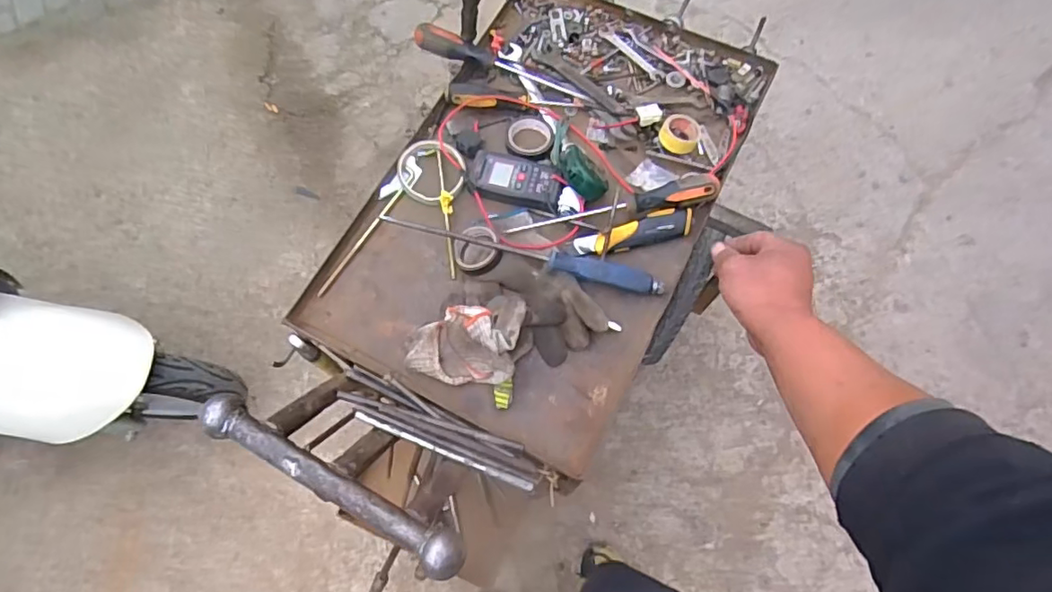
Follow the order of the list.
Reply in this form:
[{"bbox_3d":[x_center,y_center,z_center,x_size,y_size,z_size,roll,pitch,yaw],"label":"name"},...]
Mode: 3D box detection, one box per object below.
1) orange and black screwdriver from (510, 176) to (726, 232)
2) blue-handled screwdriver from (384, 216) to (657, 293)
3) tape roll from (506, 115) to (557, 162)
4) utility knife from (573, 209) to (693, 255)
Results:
[{"bbox_3d":[0.103,-0.106,0.677,0.246,0.031,0.029,-12,71,-4],"label":"orange and black screwdriver"},{"bbox_3d":[-0.002,-0.055,0.660,0.326,0.031,0.031,15,71,6],"label":"blue-handled screwdriver"},{"bbox_3d":[0.005,-0.200,0.734,0.062,0.015,0.066,0,70,0],"label":"tape roll"},{"bbox_3d":[0.129,-0.076,0.682,0.139,0.020,0.036,-13,71,-4],"label":"utility knife"}]

